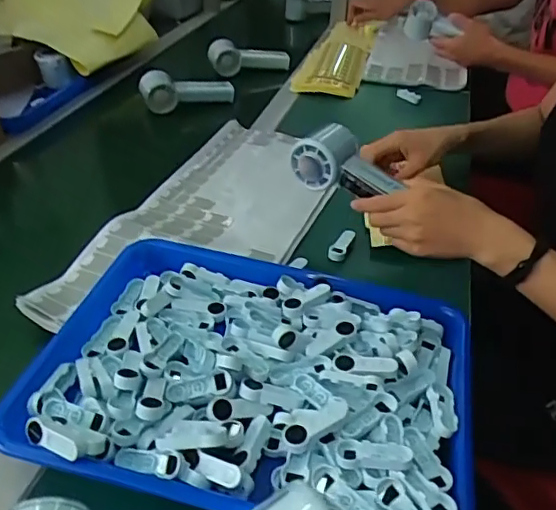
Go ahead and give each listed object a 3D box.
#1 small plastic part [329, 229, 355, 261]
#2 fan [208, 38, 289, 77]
[{"bbox_3d":[0.071,-0.011,0.625,0.019,0.011,0.051,15,39,19],"label":"small plastic part"},{"bbox_3d":[-0.054,-0.358,1.008,0.144,0.057,0.051,1,37,1],"label":"fan"}]

